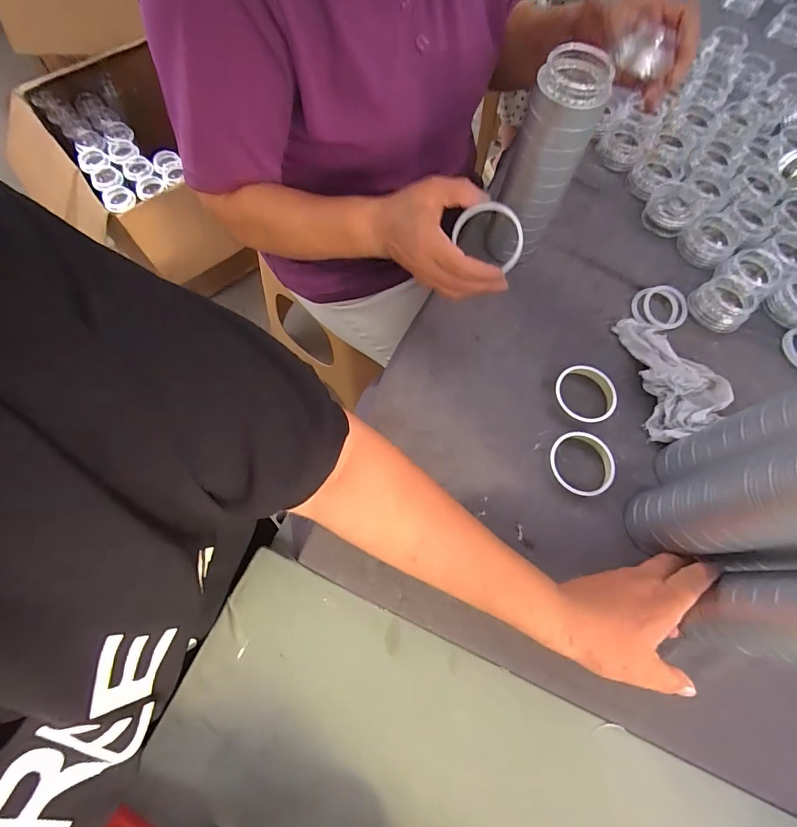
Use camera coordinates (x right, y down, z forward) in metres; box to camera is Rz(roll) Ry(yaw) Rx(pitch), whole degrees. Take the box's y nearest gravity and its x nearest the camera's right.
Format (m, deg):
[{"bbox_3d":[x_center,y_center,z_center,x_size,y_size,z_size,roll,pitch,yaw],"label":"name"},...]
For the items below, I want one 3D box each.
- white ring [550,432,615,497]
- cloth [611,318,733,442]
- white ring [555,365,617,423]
[{"bbox_3d":[0.193,0.054,0.457,0.069,0.020,0.066,1,69,-3],"label":"white ring"},{"bbox_3d":[0.309,-0.050,0.487,0.094,0.031,0.148,-9,70,-7],"label":"cloth"},{"bbox_3d":[0.208,-0.021,0.484,0.060,0.017,0.065,1,69,-3],"label":"white ring"}]

